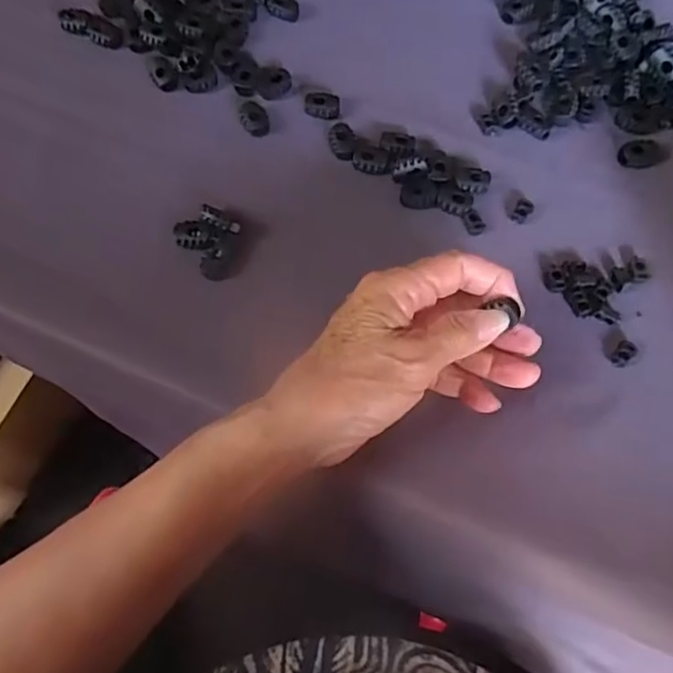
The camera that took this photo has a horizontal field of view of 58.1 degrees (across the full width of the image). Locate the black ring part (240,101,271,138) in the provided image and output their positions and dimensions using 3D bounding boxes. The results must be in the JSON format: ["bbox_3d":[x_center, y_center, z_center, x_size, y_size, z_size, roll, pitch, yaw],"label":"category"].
[{"bbox_3d":[-0.052,-0.140,0.388,0.017,0.009,0.021,-32,73,-11],"label":"black ring part"}]

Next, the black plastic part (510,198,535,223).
[{"bbox_3d":[0.113,-0.077,0.366,0.011,0.005,0.017,25,72,9],"label":"black plastic part"}]

